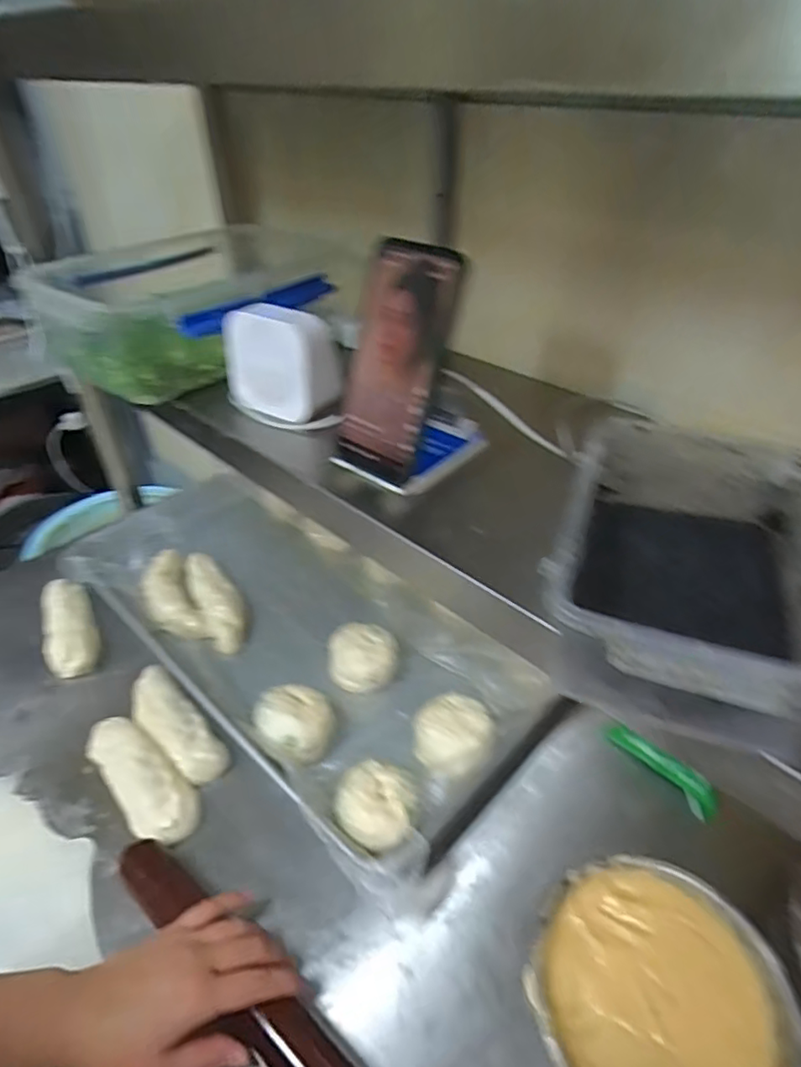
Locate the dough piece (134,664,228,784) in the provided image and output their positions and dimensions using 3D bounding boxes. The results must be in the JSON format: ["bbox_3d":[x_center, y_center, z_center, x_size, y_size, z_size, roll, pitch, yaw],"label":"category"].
[{"bbox_3d":[-0.236,0.195,0.614,0.050,0.025,0.154,-32,49,-33],"label":"dough piece"}]

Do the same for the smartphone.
[{"bbox_3d":[-0.004,-0.122,0.429,0.083,0.161,0.016,38,29,32],"label":"smartphone"}]

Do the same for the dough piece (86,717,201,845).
[{"bbox_3d":[-0.253,0.233,0.573,0.157,0.024,0.056,30,48,31],"label":"dough piece"}]

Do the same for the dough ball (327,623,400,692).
[{"bbox_3d":[-0.042,0.138,0.665,0.079,0.051,0.071,-1,39,-2],"label":"dough ball"}]

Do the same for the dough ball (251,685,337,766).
[{"bbox_3d":[-0.107,0.195,0.598,0.074,0.049,0.068,0,39,0],"label":"dough ball"}]

